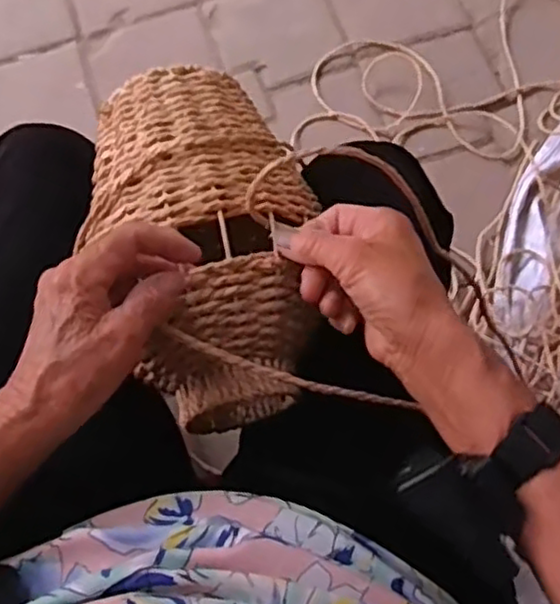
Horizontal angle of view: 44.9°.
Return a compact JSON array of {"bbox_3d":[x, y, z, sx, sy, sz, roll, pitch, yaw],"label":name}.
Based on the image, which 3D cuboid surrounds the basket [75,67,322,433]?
[{"bbox_3d":[-0.048,-0.044,0.474,0.138,0.112,0.250,-14,81,-3],"label":"basket"}]

